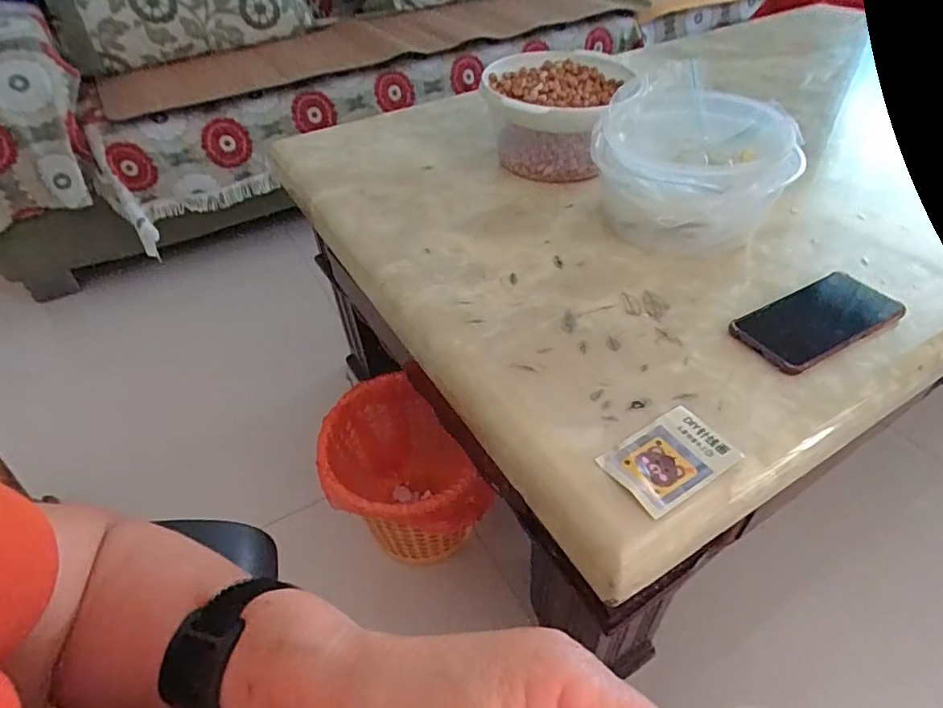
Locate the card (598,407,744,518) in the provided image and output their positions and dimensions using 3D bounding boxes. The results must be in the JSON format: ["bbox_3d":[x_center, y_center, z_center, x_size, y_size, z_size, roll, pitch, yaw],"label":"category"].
[{"bbox_3d":[0.157,0.082,0.433,0.098,0.007,0.064,-26,47,-20],"label":"card"}]

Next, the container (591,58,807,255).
[{"bbox_3d":[0.264,-0.233,0.660,0.215,0.136,0.205,9,45,14],"label":"container"}]

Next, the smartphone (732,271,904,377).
[{"bbox_3d":[0.337,-0.033,0.535,0.162,0.014,0.076,-22,46,-17],"label":"smartphone"}]

